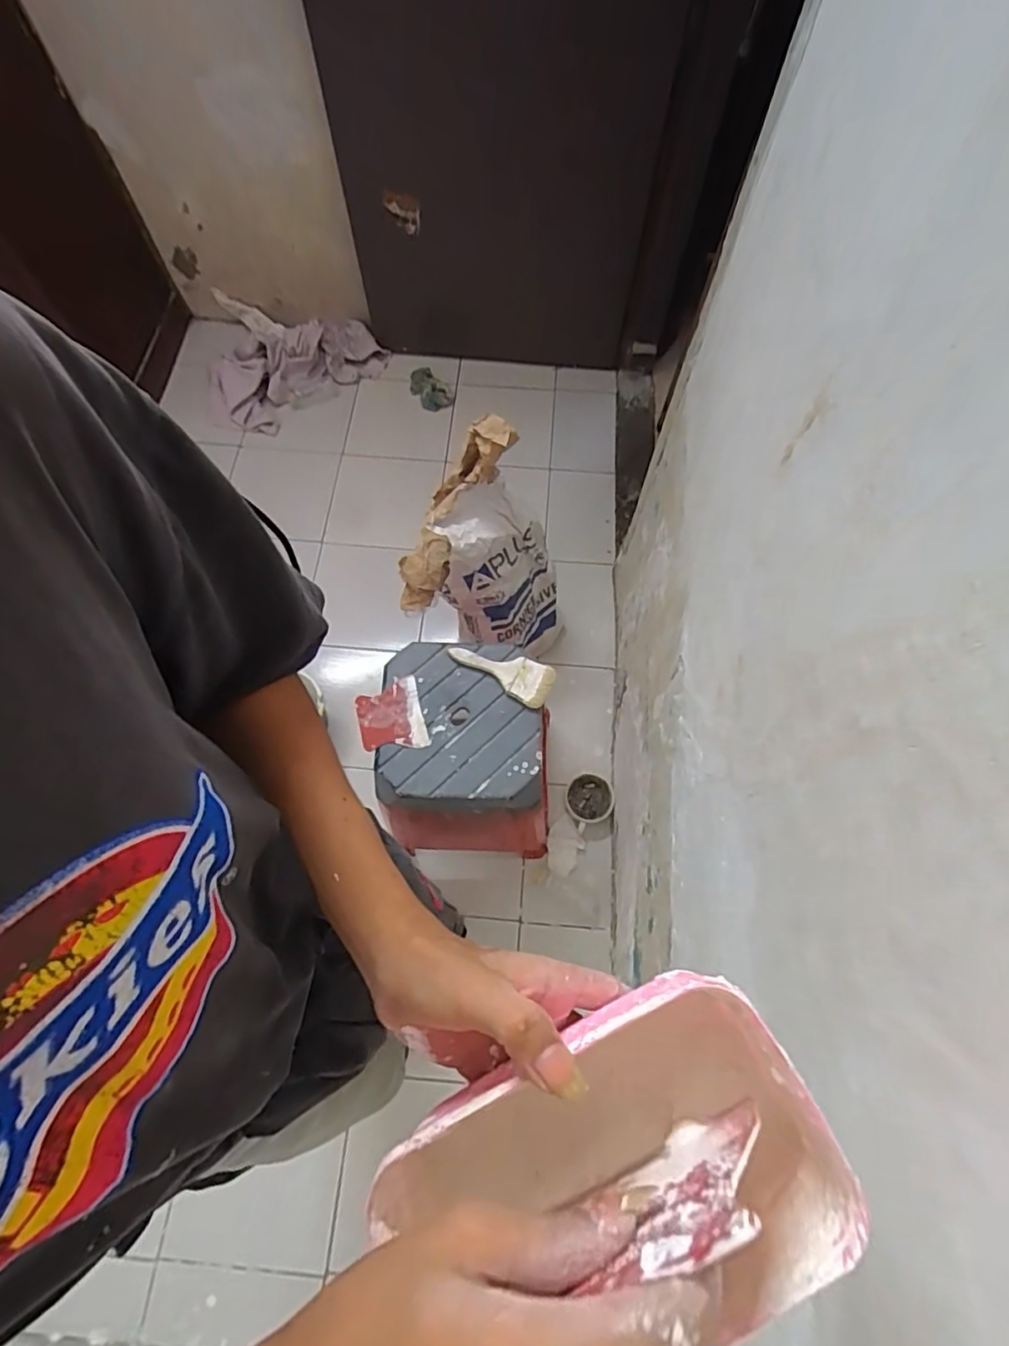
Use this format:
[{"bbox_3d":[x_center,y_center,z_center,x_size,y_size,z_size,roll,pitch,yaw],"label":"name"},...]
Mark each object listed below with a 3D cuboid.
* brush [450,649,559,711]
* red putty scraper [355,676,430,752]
[{"bbox_3d":[-0.009,0.002,0.989,0.176,0.021,0.074,16,70,4],"label":"brush"},{"bbox_3d":[-0.186,0.072,0.968,0.102,0.008,0.116,-13,71,-7],"label":"red putty scraper"}]

